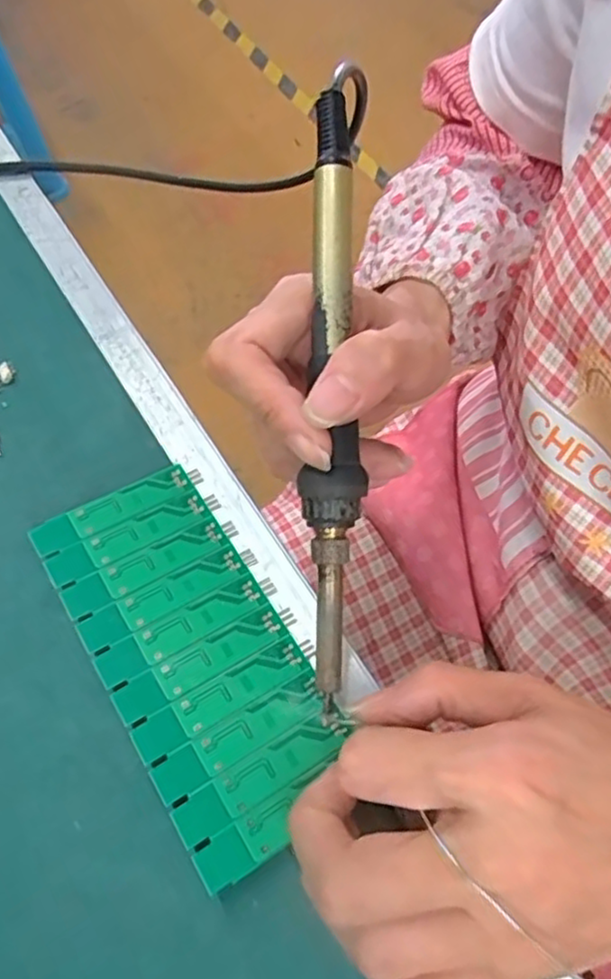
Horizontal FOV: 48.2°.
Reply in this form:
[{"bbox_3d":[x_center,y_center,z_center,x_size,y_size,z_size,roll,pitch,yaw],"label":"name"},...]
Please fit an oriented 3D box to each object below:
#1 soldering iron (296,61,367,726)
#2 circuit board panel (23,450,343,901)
[{"bbox_3d":[0.008,-0.030,0.220,0.019,0.014,0.208,0,89,-3],"label":"soldering iron"},{"bbox_3d":[-0.040,0.054,0.235,0.062,0.006,0.136,-25,64,-16],"label":"circuit board panel"}]

